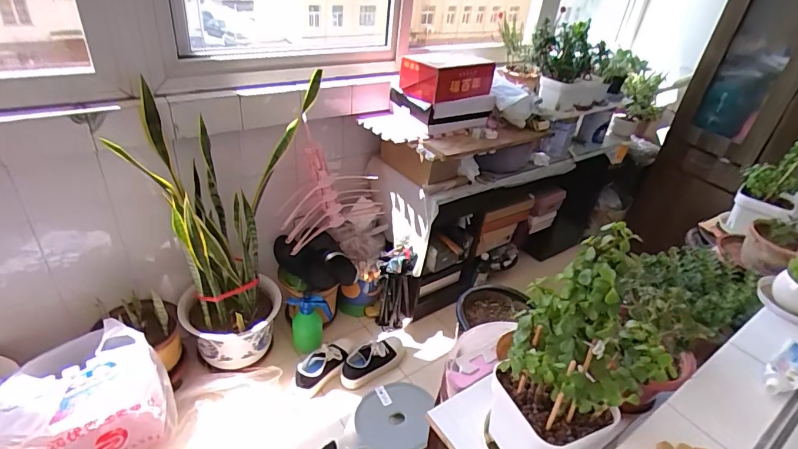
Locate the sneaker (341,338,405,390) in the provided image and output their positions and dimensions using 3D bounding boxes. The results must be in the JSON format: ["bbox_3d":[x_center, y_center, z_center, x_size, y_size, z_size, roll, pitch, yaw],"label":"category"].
[{"bbox_3d":[-0.089,0.480,1.593,0.270,0.086,0.103,-23,43,-38],"label":"sneaker"}]

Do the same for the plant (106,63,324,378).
[{"bbox_3d":[-0.504,0.017,1.439,0.340,0.820,0.471,21,35,21],"label":"plant"}]

